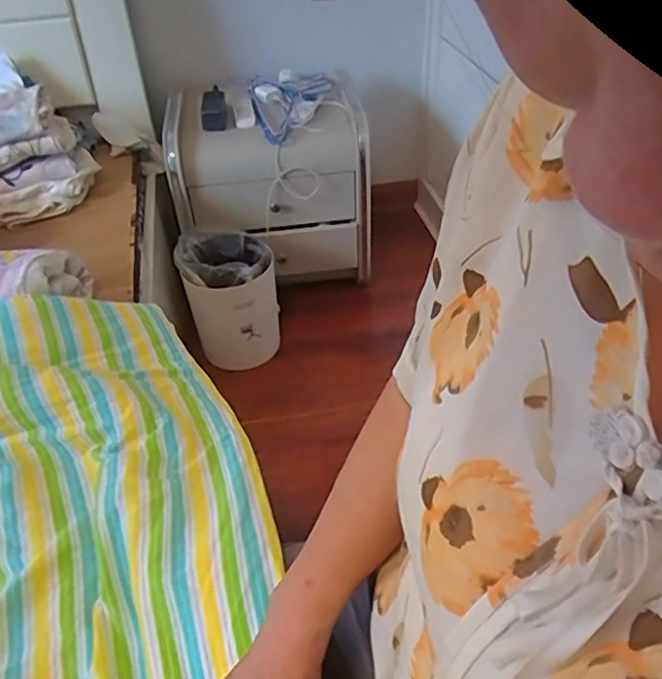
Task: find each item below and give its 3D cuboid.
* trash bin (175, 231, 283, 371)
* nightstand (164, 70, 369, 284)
[{"bbox_3d":[-0.241,-0.097,1.476,0.209,0.285,0.221,-15,42,-13],"label":"trash bin"},{"bbox_3d":[-0.164,-0.427,1.651,0.487,0.412,0.444,-8,41,-6],"label":"nightstand"}]

